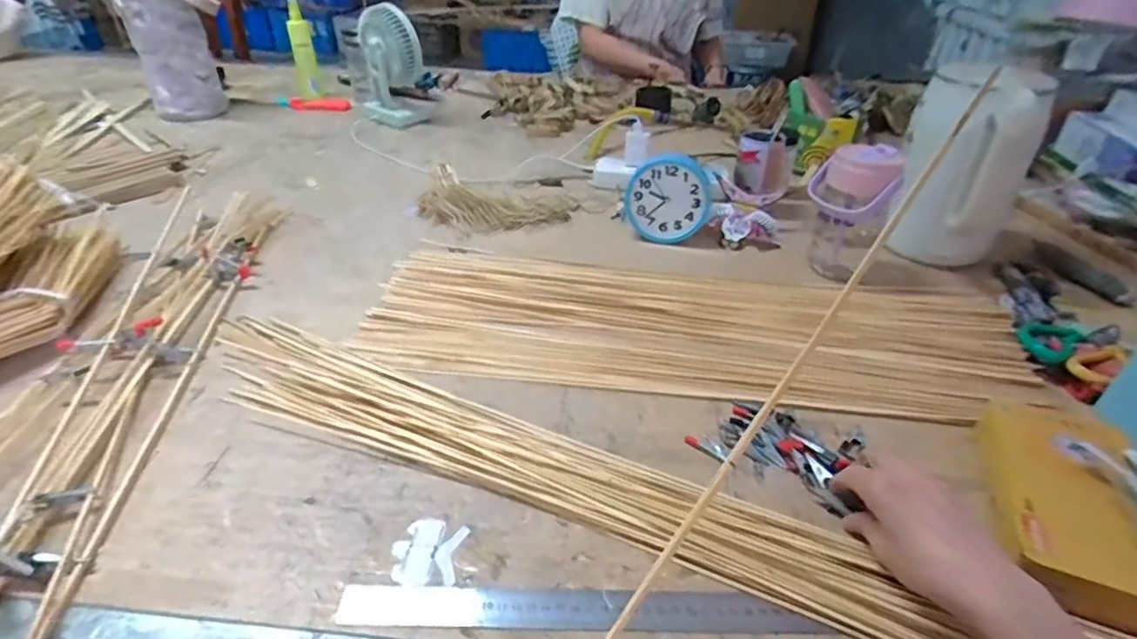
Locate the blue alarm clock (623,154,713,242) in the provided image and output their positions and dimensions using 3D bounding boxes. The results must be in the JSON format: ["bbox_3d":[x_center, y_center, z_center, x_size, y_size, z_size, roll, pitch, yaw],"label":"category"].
[{"bbox_3d":[0.140,-0.171,0.845,0.118,0.110,0.046,3,36,1],"label":"blue alarm clock"}]

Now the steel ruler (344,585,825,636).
[{"bbox_3d":[0.006,0.200,0.411,0.317,0.009,0.033,2,36,0],"label":"steel ruler"}]

